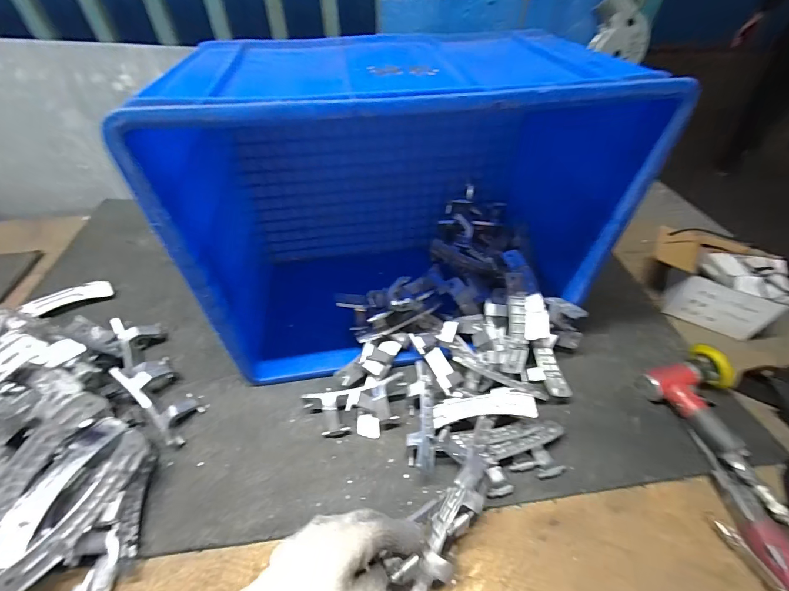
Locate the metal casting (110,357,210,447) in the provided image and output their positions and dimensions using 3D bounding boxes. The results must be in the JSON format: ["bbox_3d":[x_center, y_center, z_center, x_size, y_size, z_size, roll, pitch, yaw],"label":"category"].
[{"bbox_3d":[-0.342,0.150,0.516,0.145,0.049,0.059,40,58,16],"label":"metal casting"}]

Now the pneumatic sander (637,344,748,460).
[{"bbox_3d":[0.455,0.148,0.501,0.112,0.053,0.135,-17,50,-16],"label":"pneumatic sander"}]

